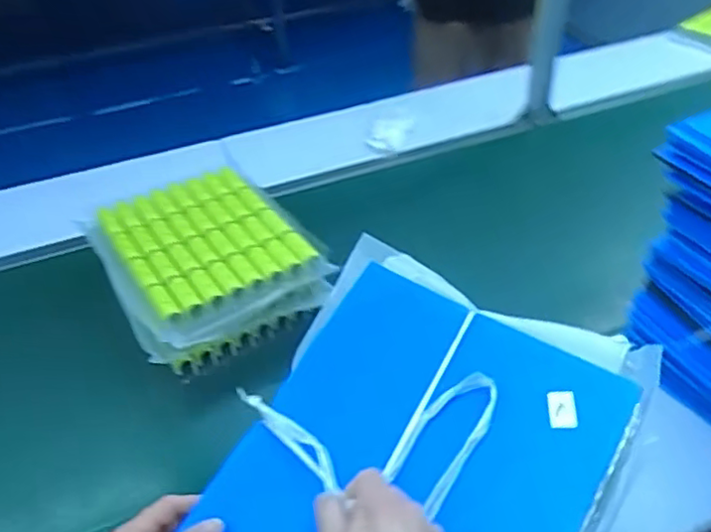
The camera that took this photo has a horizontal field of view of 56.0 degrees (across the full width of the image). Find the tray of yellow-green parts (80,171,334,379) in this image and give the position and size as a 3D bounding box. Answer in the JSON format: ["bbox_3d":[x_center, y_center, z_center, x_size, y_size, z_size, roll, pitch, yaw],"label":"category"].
[{"bbox_3d":[-0.245,-0.005,1.085,0.283,0.112,0.321,-25,43,-23],"label":"tray of yellow-green parts"}]

